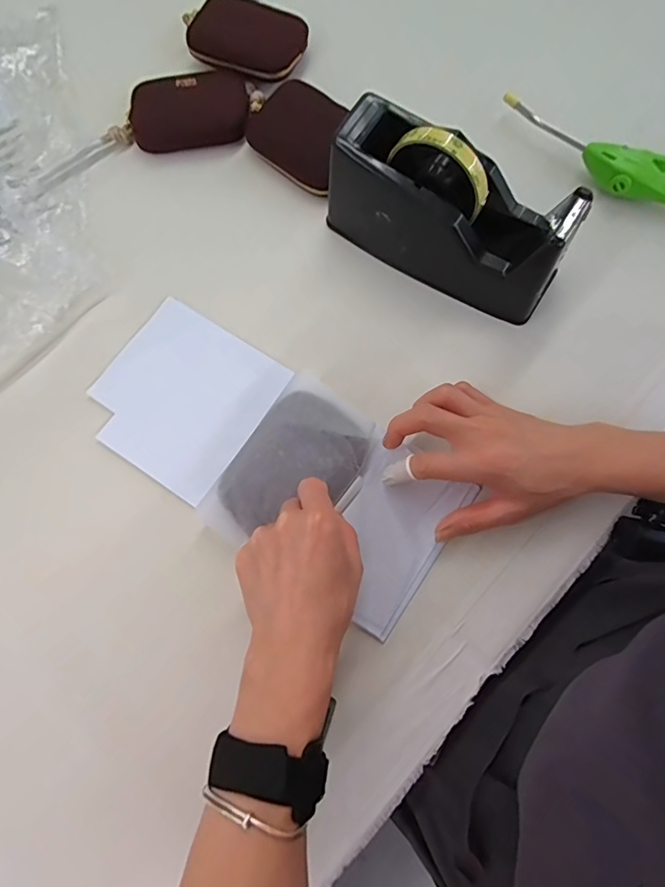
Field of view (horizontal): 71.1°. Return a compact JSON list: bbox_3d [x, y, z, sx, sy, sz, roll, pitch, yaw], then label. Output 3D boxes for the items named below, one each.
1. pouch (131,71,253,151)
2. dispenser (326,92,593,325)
[{"bbox_3d":[-0.144,-0.332,0.465,0.118,0.023,0.077,-4,75,1],"label":"pouch"},{"bbox_3d":[0.092,-0.190,0.382,0.201,0.110,0.066,30,78,9],"label":"dispenser"}]

